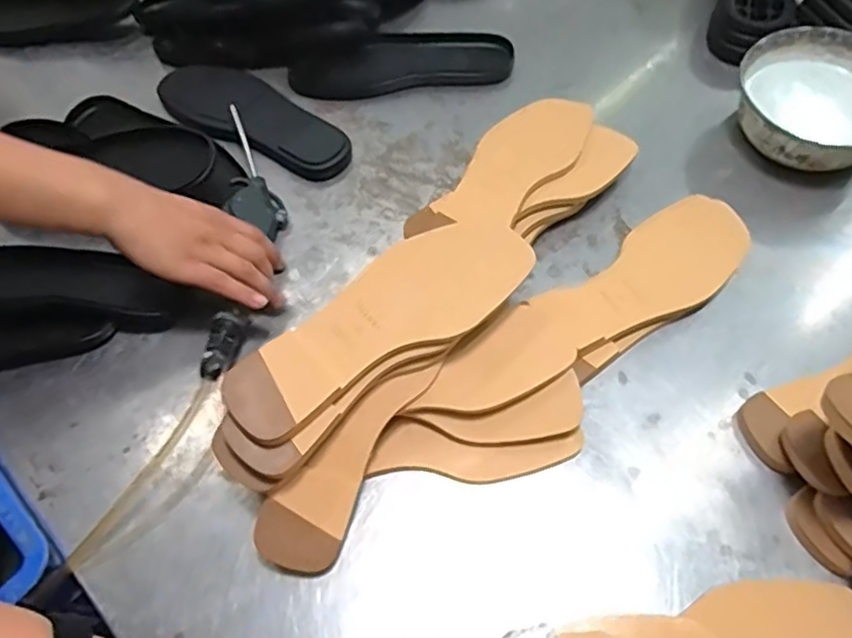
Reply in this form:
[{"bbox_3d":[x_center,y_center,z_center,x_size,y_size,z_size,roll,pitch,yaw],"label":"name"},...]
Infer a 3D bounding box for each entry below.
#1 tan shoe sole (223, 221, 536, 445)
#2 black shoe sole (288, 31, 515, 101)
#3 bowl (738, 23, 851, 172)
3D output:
[{"bbox_3d":[-0.032,0.000,0.474,0.237,0.023,0.078,-35,63,-15],"label":"tan shoe sole"},{"bbox_3d":[-0.030,-0.284,0.733,0.243,0.025,0.080,-7,59,1],"label":"black shoe sole"},{"bbox_3d":[0.380,-0.206,0.634,0.148,0.063,0.147,-2,60,3],"label":"bowl"}]

